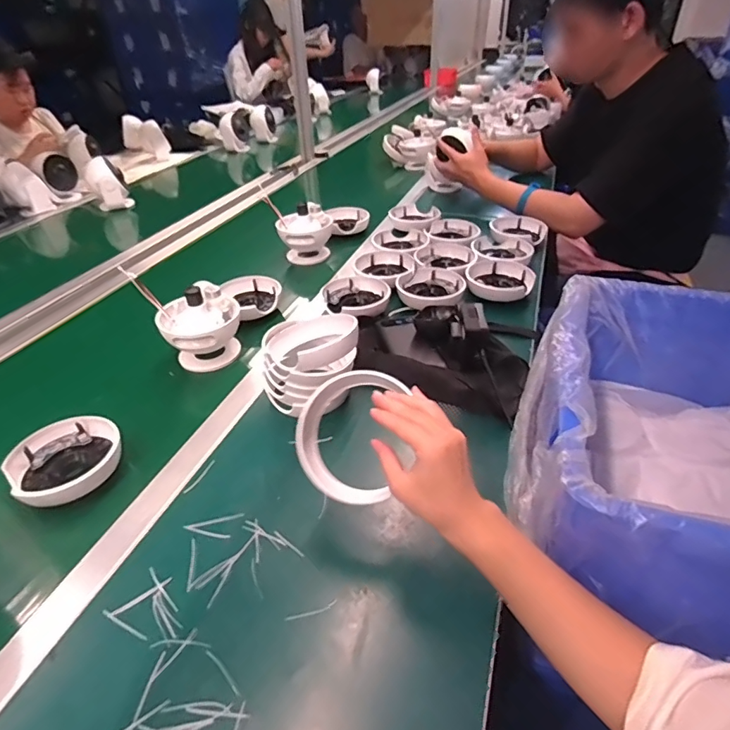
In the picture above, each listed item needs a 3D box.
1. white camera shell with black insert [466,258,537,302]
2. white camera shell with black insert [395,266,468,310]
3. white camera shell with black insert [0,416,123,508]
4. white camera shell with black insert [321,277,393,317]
[{"bbox_3d":[0.244,-0.153,0.846,0.119,0.043,0.113,12,32,14],"label":"white camera shell with black insert"},{"bbox_3d":[0.115,-0.134,0.829,0.120,0.034,0.123,9,32,10],"label":"white camera shell with black insert"},{"bbox_3d":[-0.347,0.107,0.542,0.093,0.041,0.113,19,35,25],"label":"white camera shell with black insert"},{"bbox_3d":[-0.013,-0.118,0.809,0.098,0.040,0.123,-15,35,-26],"label":"white camera shell with black insert"}]

